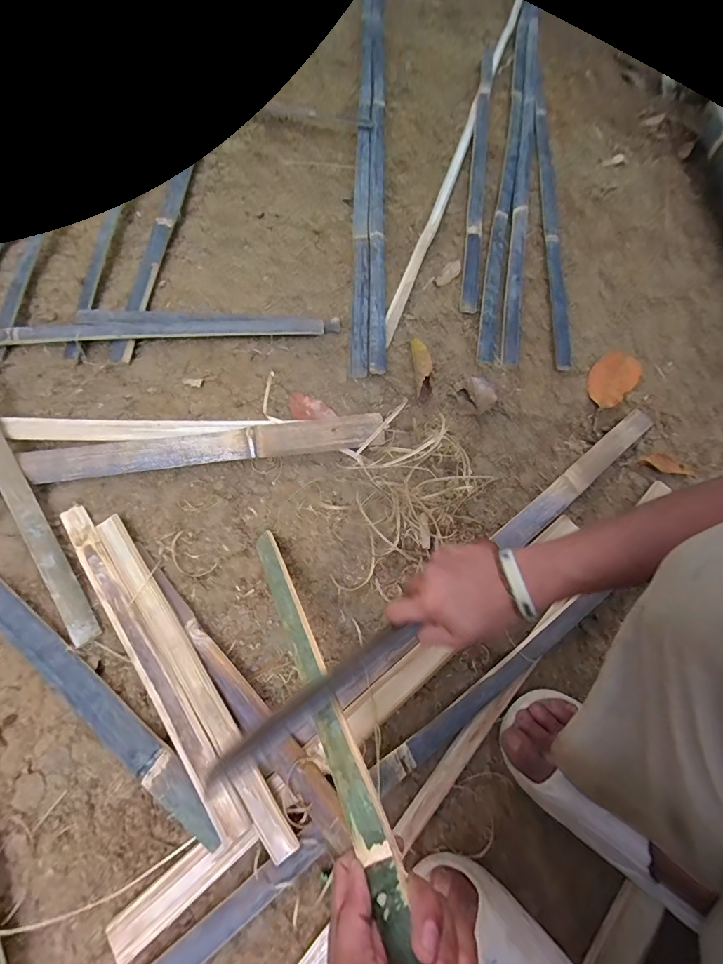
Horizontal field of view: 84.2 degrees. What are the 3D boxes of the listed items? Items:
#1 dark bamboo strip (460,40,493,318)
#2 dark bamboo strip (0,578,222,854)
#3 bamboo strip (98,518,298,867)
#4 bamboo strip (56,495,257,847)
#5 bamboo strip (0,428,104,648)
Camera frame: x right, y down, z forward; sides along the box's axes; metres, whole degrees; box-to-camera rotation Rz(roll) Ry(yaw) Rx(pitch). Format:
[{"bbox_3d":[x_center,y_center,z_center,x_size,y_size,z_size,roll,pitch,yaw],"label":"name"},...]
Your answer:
[{"bbox_3d":[0.272,-0.759,0.920,0.032,0.019,0.998,12,66,-2],"label":"dark bamboo strip"},{"bbox_3d":[-0.290,0.219,0.420,0.391,0.017,0.035,36,68,13],"label":"dark bamboo strip"},{"bbox_3d":[-0.185,0.194,0.425,0.029,0.012,0.390,-33,74,-19],"label":"bamboo strip"},{"bbox_3d":[-0.235,0.184,0.434,0.028,0.013,0.393,-33,74,-19],"label":"bamboo strip"},{"bbox_3d":[-0.417,0.013,0.486,0.029,0.009,0.404,-27,74,-37],"label":"bamboo strip"}]

